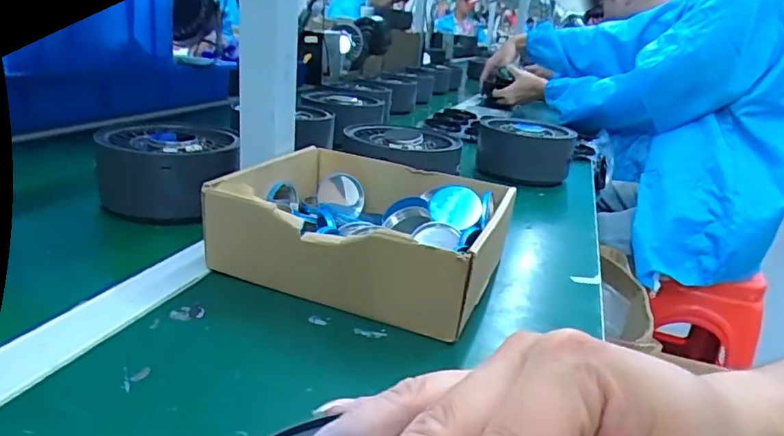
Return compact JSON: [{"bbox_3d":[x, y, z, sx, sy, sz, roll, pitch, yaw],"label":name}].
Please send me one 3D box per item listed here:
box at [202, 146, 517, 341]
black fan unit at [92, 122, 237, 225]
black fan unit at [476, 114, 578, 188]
[{"bbox_3d":[-0.021,0.005,0.448,0.212,0.069,0.178,14,22,18],"label":"box"},{"bbox_3d":[-0.222,-0.051,0.533,0.128,0.062,0.131,0,22,-17],"label":"black fan unit"},{"bbox_3d":[0.197,-0.105,0.794,0.133,0.080,0.160,12,22,14],"label":"black fan unit"}]

